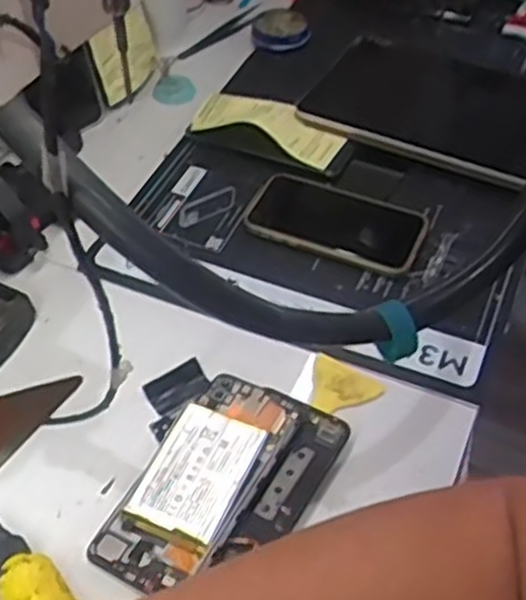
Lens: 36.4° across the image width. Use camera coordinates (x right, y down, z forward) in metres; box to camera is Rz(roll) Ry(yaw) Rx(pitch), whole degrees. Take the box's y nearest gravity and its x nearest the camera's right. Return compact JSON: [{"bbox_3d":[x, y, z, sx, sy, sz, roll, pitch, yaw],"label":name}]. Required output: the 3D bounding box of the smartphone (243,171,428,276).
[{"bbox_3d":[0.063,-0.069,0.683,0.146,0.012,0.080,21,52,17],"label":"smartphone"}]

